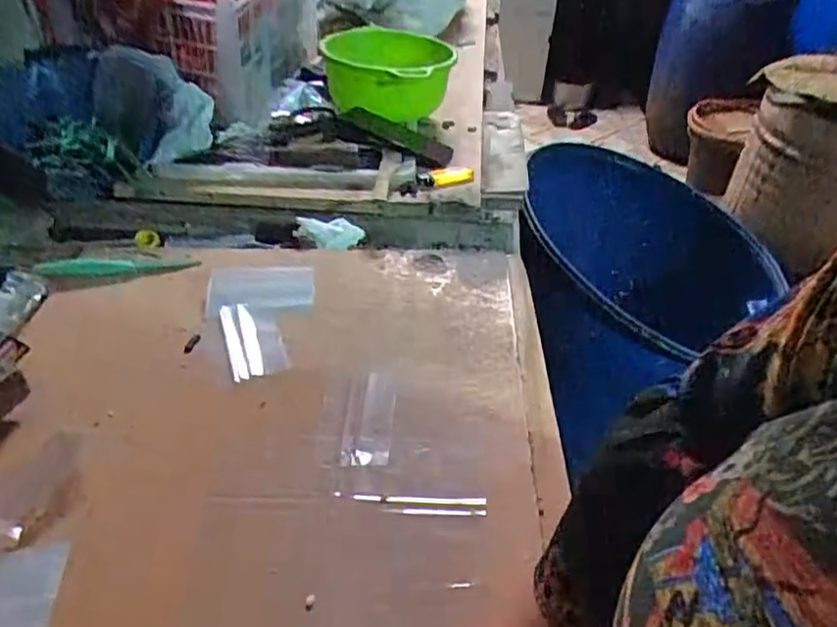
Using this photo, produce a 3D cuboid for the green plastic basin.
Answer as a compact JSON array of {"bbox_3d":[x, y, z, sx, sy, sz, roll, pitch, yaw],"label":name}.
[{"bbox_3d":[-0.044,-0.365,1.023,0.187,0.133,0.242,0,38,-1],"label":"green plastic basin"}]

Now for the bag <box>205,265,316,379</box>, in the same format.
[{"bbox_3d":[-0.170,0.000,0.689,0.115,0.014,0.178,-2,38,-5],"label":"bag"}]

